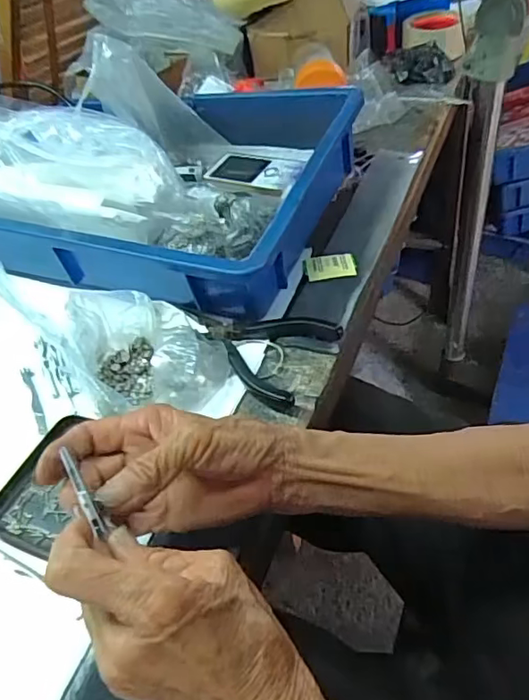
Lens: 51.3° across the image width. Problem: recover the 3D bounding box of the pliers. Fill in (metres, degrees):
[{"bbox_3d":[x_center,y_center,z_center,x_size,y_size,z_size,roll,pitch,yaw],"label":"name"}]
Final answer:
[{"bbox_3d":[-0.011,-0.007,0.437,0.121,0.020,0.081,26,52,23],"label":"pliers"}]

